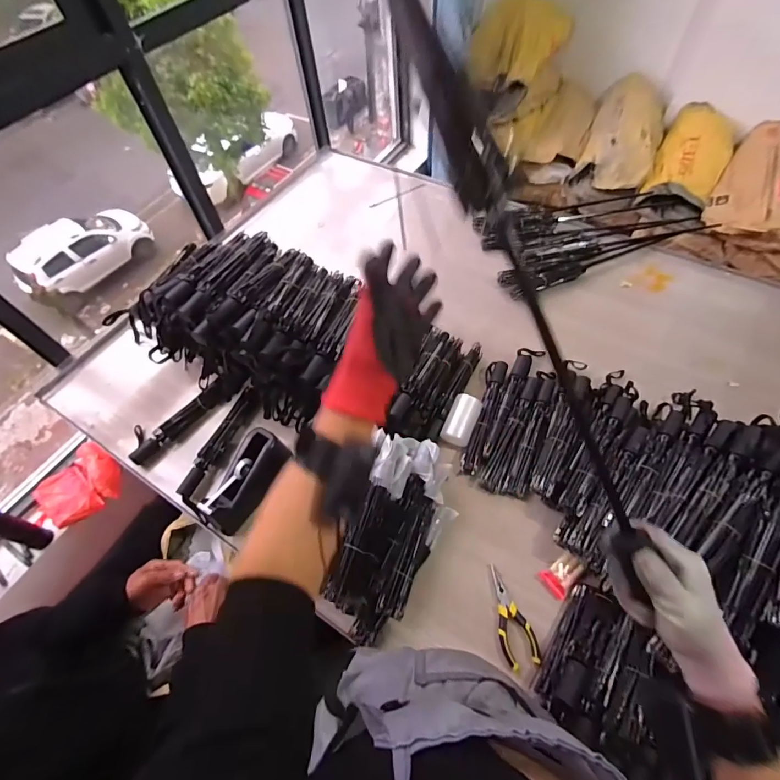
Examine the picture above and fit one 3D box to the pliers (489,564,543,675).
[{"bbox_3d":[0.203,0.389,0.721,0.058,0.009,0.154,-16,59,-6],"label":"pliers"}]

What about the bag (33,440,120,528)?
[{"bbox_3d":[-1.001,0.305,1.312,0.207,0.090,0.267,28,65,19],"label":"bag"}]

